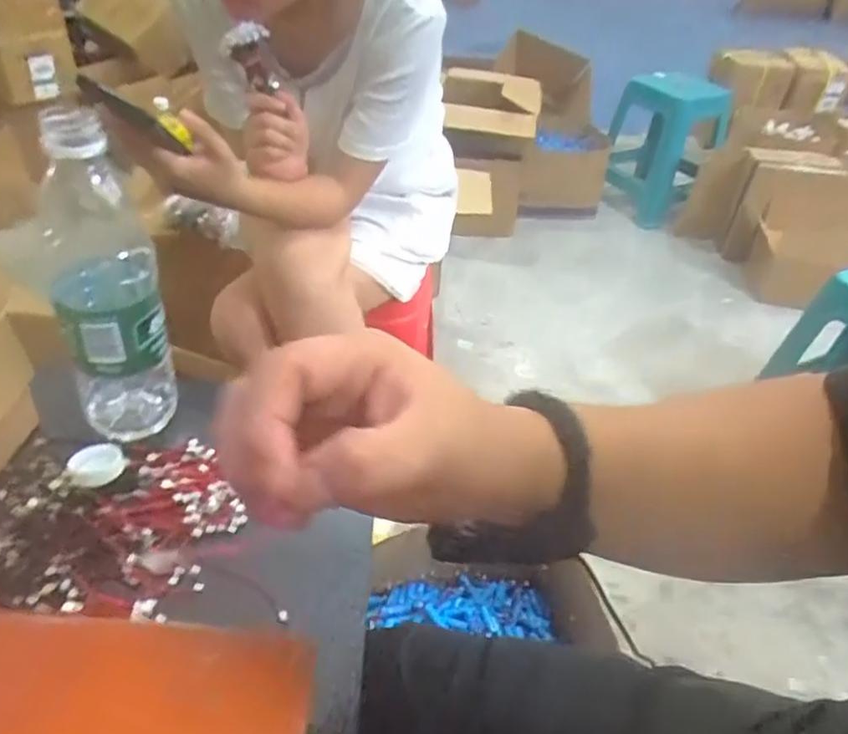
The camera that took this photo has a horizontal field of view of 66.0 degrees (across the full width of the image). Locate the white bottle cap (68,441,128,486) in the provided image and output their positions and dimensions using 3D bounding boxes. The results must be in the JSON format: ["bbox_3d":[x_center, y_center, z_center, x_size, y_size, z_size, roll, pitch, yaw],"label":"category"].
[{"bbox_3d":[-0.220,0.066,0.439,0.036,0.013,0.029,-21,47,-29],"label":"white bottle cap"}]

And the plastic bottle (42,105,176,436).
[{"bbox_3d":[-0.208,-0.049,0.428,0.068,0.216,0.058,-12,43,-21],"label":"plastic bottle"}]

